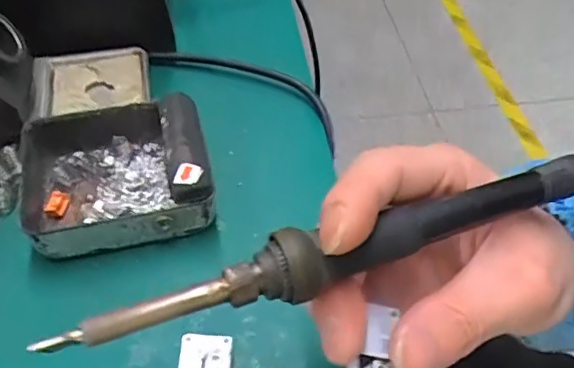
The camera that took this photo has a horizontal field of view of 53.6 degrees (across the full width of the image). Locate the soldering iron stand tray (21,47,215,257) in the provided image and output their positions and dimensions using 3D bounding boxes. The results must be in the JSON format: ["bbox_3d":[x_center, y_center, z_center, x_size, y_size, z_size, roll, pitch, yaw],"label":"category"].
[{"bbox_3d":[-0.101,-0.033,0.318,0.096,0.034,0.152,-10,51,-9],"label":"soldering iron stand tray"}]

